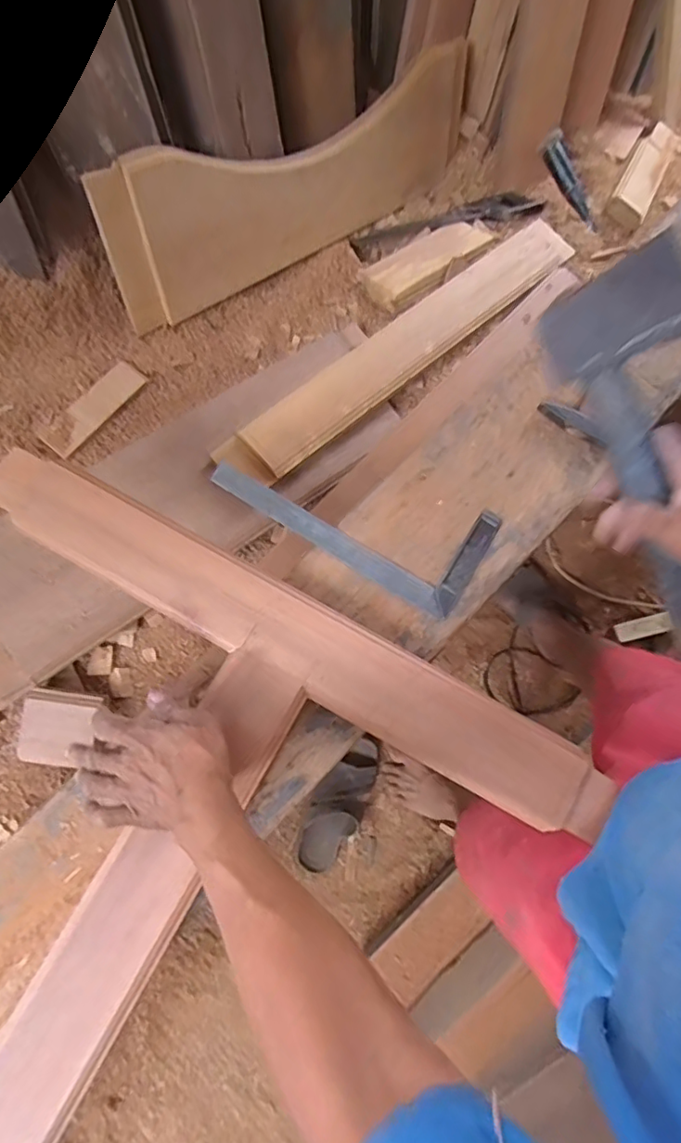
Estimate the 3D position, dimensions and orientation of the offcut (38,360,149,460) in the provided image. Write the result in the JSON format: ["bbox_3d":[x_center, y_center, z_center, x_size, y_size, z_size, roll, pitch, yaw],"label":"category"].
[{"bbox_3d":[-0.328,-0.219,0.770,0.042,0.004,0.154,44,73,-18],"label":"offcut"}]

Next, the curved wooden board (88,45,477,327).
[{"bbox_3d":[-0.040,-0.582,0.856,0.675,0.201,0.025,-38,64,-21],"label":"curved wooden board"}]

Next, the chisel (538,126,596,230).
[{"bbox_3d":[0.406,-0.678,1.013,0.027,0.039,0.184,-50,118,-9],"label":"chisel"}]

